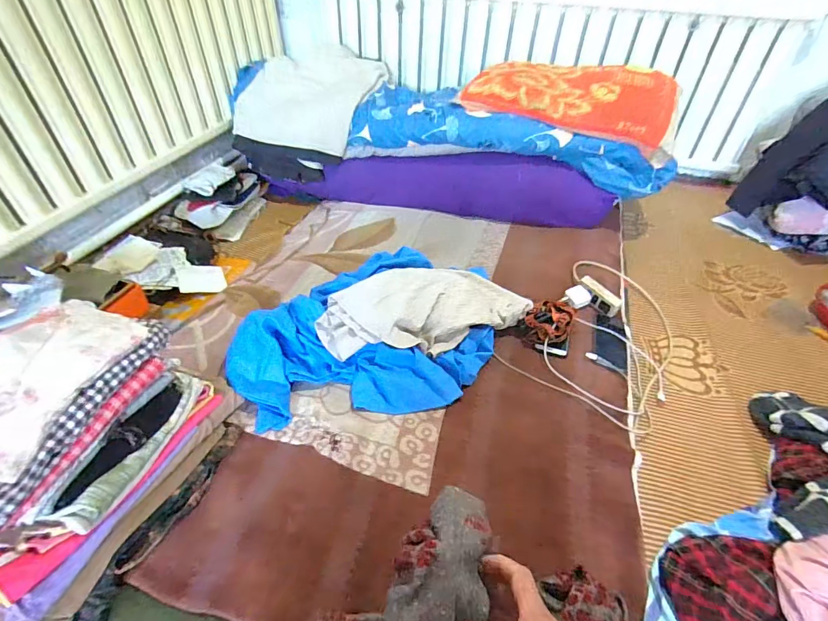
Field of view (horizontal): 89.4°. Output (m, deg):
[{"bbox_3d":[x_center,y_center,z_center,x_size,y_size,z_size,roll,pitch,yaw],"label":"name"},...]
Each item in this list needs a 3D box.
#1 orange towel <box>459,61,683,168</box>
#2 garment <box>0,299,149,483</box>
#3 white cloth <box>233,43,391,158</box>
[{"bbox_3d":[0.478,-0.640,1.278,0.608,0.162,0.227,20,46,19],"label":"orange towel"},{"bbox_3d":[-0.554,0.090,0.593,0.198,0.043,0.265,8,43,8],"label":"garment"},{"bbox_3d":[-0.373,-0.770,1.508,0.468,0.376,0.075,12,8,-4],"label":"white cloth"}]

